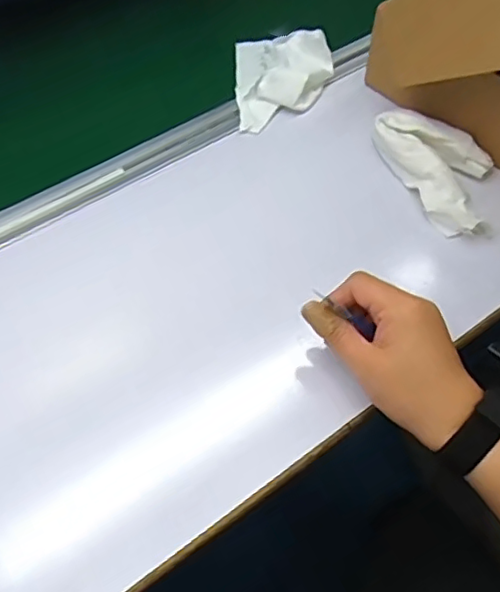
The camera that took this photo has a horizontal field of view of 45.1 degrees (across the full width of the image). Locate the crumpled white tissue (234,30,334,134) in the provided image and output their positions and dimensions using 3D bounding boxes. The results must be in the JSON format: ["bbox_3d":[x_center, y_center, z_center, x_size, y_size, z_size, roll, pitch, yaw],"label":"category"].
[{"bbox_3d":[0.036,-0.233,0.638,0.100,0.031,0.149,-1,56,0],"label":"crumpled white tissue"}]

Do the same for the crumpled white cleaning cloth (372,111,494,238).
[{"bbox_3d":[0.177,-0.118,0.546,0.074,0.032,0.137,-21,58,-13],"label":"crumpled white cleaning cloth"}]

